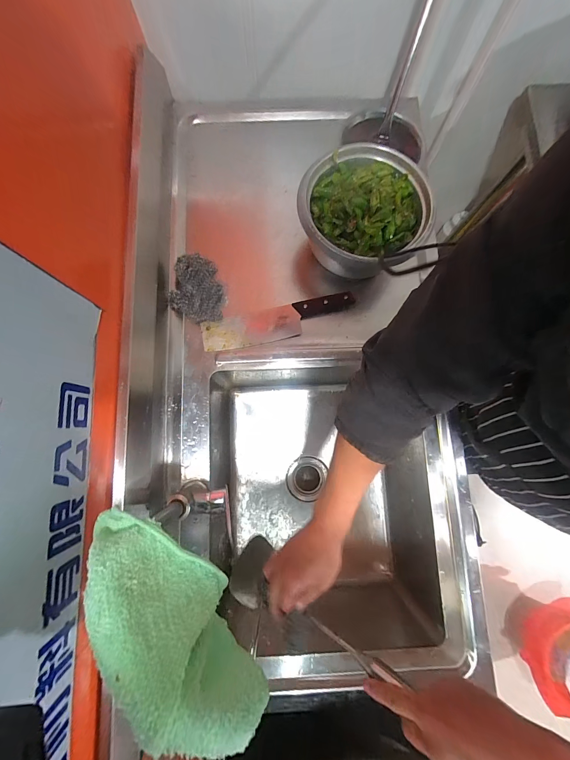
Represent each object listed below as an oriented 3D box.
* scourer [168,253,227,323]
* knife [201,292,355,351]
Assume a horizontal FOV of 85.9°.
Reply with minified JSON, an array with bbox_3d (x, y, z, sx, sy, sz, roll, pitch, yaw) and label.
[{"bbox_3d":[-0.174,-0.180,0.604,0.105,0.049,0.120,5,80,0],"label":"scourer"},{"bbox_3d":[-0.014,-0.114,0.611,0.302,0.025,0.068,-10,80,-2],"label":"knife"}]

